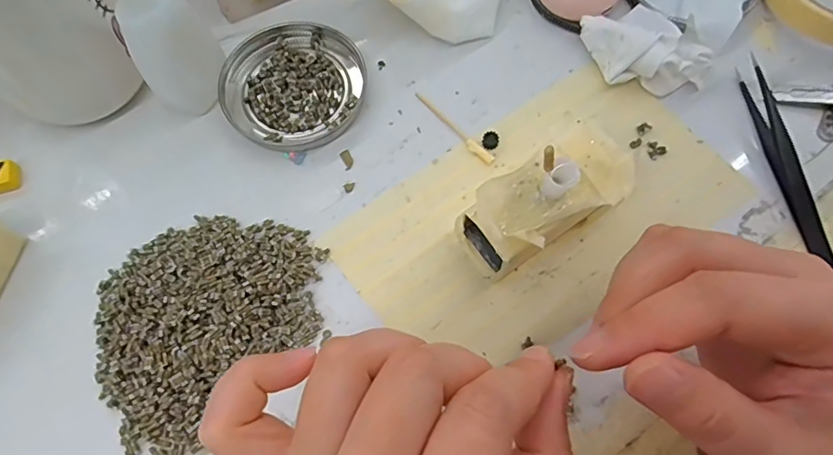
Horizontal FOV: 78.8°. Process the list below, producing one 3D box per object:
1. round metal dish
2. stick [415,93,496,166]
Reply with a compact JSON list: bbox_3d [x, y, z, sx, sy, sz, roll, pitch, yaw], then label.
[{"bbox_3d":[-0.069,-0.083,0.284,0.077,0.009,0.082,0,70,0],"label":"round metal dish"},{"bbox_3d":[0.020,-0.055,0.276,0.006,0.004,0.059,-42,75,-14],"label":"stick"}]

